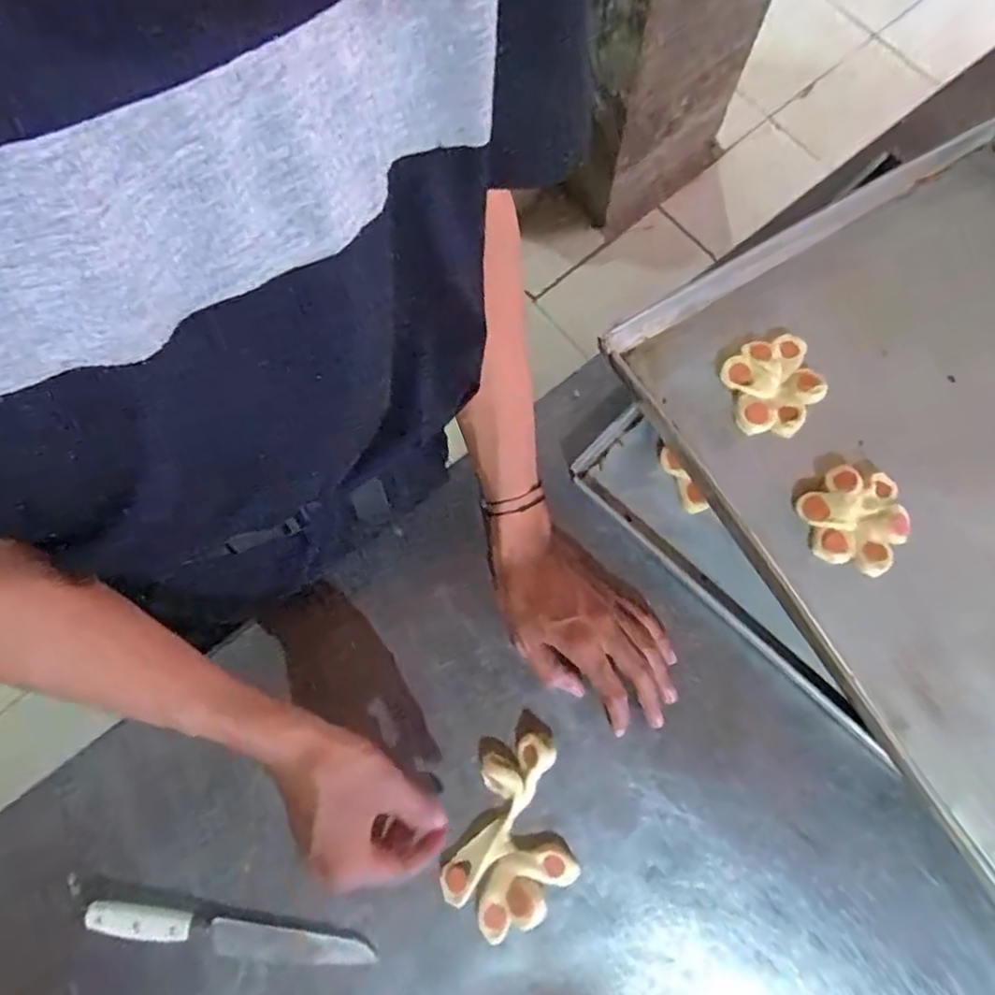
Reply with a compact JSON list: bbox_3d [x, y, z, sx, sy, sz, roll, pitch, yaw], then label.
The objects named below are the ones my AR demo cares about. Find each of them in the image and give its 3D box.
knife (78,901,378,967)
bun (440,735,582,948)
[{"bbox_3d":[-0.194,0.323,0.490,0.203,0.022,0.024,10,76,3],"label":"knife"},{"bbox_3d":[0.018,0.255,0.503,0.088,0.019,0.142,21,76,4],"label":"bun"}]

